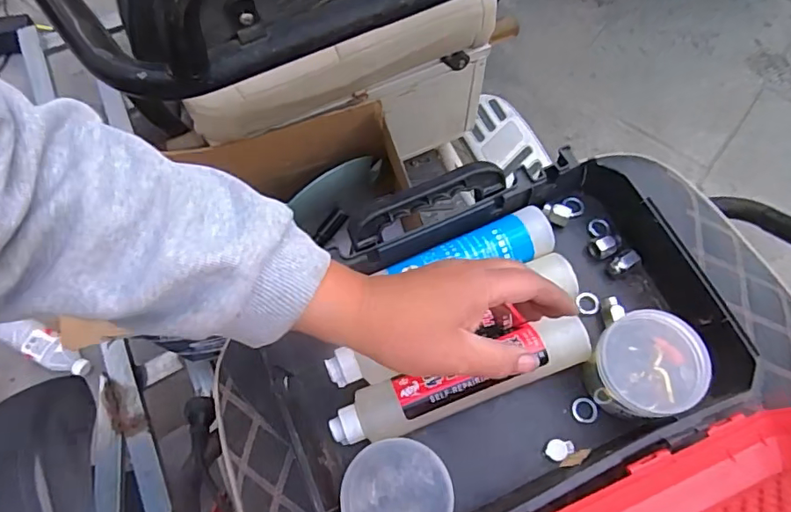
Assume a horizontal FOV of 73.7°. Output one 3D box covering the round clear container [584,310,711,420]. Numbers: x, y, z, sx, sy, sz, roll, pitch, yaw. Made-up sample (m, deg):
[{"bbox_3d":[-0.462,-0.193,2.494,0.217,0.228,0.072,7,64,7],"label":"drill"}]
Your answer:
[{"bbox_3d":[0.207,0.090,0.438,0.081,0.060,0.078,-1,70,1],"label":"round clear container"}]

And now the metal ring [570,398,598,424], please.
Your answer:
[{"bbox_3d":[0.165,0.134,0.459,0.021,0.004,0.021,-1,70,1],"label":"metal ring"}]

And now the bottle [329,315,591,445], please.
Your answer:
[{"bbox_3d":[0.054,0.106,0.448,0.225,0.043,0.048,-19,71,-6],"label":"bottle"}]

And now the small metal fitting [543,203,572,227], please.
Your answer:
[{"bbox_3d":[0.157,-0.043,0.514,0.026,0.014,0.019,25,73,10],"label":"small metal fitting"}]

